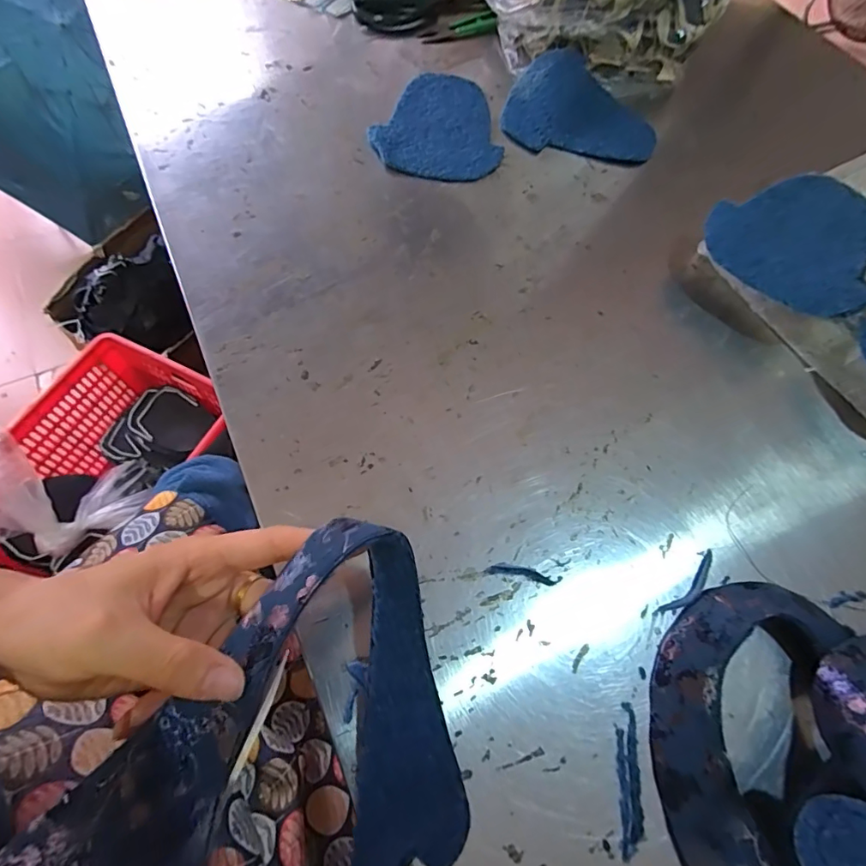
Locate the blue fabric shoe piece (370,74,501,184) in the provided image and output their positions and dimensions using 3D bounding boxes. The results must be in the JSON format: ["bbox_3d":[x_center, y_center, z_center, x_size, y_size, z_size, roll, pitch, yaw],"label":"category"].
[{"bbox_3d":[0.016,-0.305,0.475,0.121,0.006,0.152,23,66,9],"label":"blue fabric shoe piece"}]

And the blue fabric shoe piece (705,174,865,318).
[{"bbox_3d":[0.291,-0.162,0.385,0.124,0.008,0.154,28,65,9],"label":"blue fabric shoe piece"}]

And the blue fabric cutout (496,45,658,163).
[{"bbox_3d":[0.153,-0.329,0.484,0.150,0.020,0.124,20,66,8],"label":"blue fabric cutout"}]

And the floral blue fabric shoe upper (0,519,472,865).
[{"bbox_3d":[-0.067,0.162,0.181,0.237,0.105,0.144,-42,73,-19],"label":"floral blue fabric shoe upper"}]

